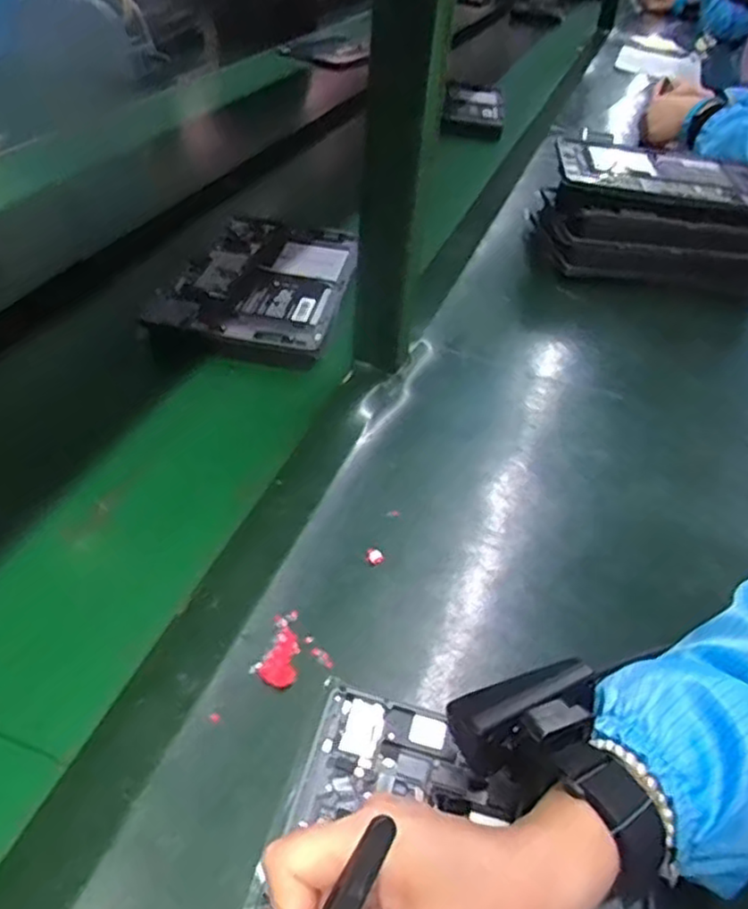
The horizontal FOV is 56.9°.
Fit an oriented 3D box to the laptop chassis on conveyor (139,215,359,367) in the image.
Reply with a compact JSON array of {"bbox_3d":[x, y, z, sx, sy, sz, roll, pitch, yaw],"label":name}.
[{"bbox_3d":[-0.111,-0.180,0.719,0.166,0.023,0.257,11,41,5],"label":"laptop chassis on conveyor"}]

